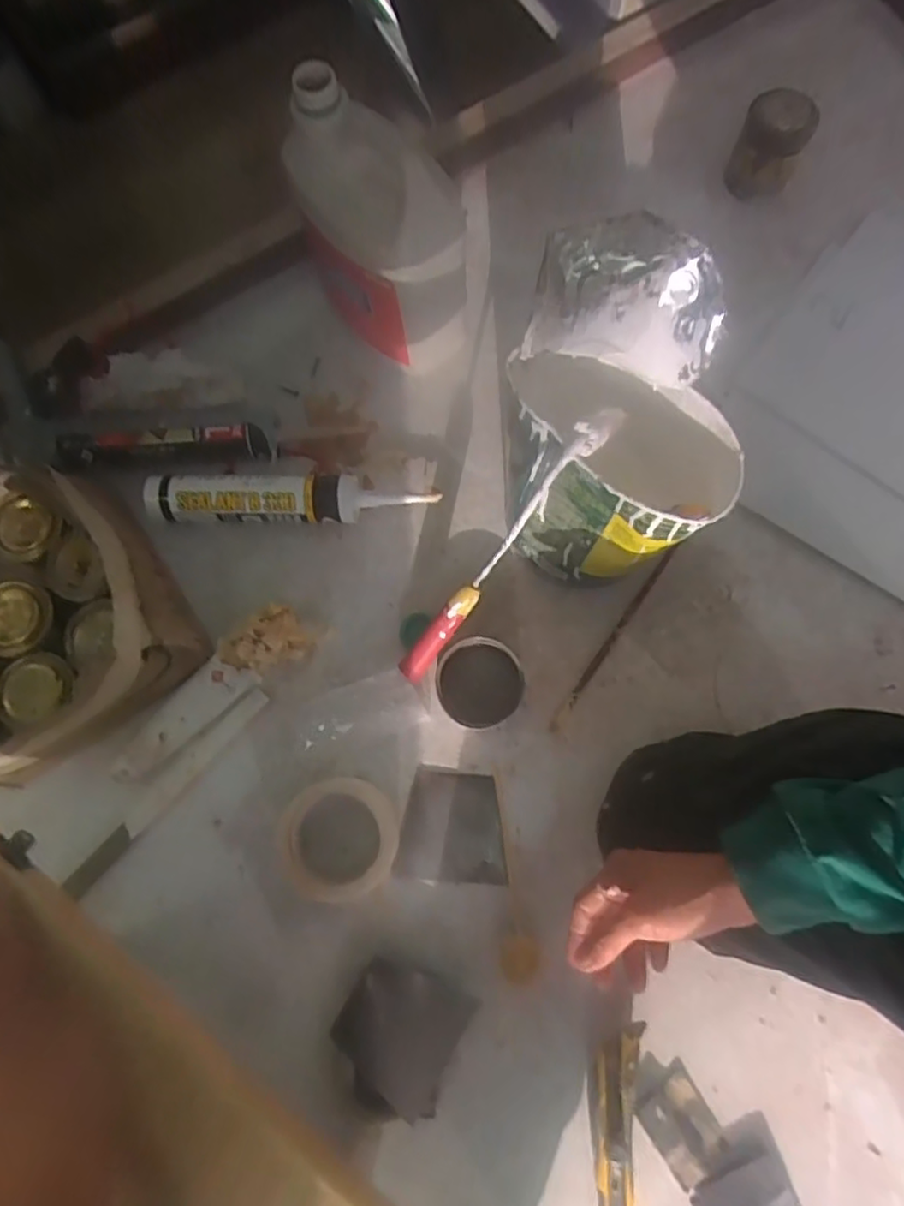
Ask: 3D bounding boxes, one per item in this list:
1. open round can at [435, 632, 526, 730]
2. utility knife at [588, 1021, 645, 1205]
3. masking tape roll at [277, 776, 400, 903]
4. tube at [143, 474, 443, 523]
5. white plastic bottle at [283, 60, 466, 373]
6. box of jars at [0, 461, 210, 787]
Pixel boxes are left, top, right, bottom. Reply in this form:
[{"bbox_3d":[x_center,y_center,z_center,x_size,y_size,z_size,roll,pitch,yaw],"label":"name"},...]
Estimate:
[{"bbox_3d":[0.027,0.079,0.647,0.084,0.033,0.086,0,77,1],"label":"open round can"},{"bbox_3d":[0.136,0.455,0.560,0.040,0.016,0.177,6,77,3],"label":"utility knife"},{"bbox_3d":[-0.103,0.217,0.611,0.104,0.055,0.102,0,77,1],"label":"masking tape roll"},{"bbox_3d":[-0.170,-0.107,0.685,0.298,0.046,0.044,2,77,2],"label":"tube"},{"bbox_3d":[-0.067,-0.335,0.640,0.156,0.247,0.093,27,79,7],"label":"white plastic bottle"},{"bbox_3d":[-0.422,0.012,0.633,0.261,0.095,0.284,-35,79,-7],"label":"box of jars"}]

